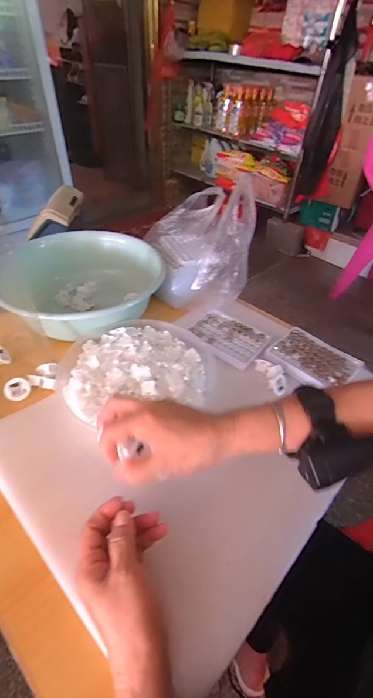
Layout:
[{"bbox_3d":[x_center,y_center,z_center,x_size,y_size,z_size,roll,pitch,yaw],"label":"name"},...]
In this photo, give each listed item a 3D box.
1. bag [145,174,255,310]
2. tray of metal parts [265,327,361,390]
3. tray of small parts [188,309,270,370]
[{"bbox_3d":[0.021,-0.211,0.652,0.191,0.184,0.226,1,44,-6],"label":"bag"},{"bbox_3d":[0.206,0.017,0.539,0.125,0.013,0.100,34,50,26],"label":"tray of metal parts"},{"bbox_3d":[0.069,-0.024,0.577,0.130,0.010,0.101,28,47,21],"label":"tray of small parts"}]

